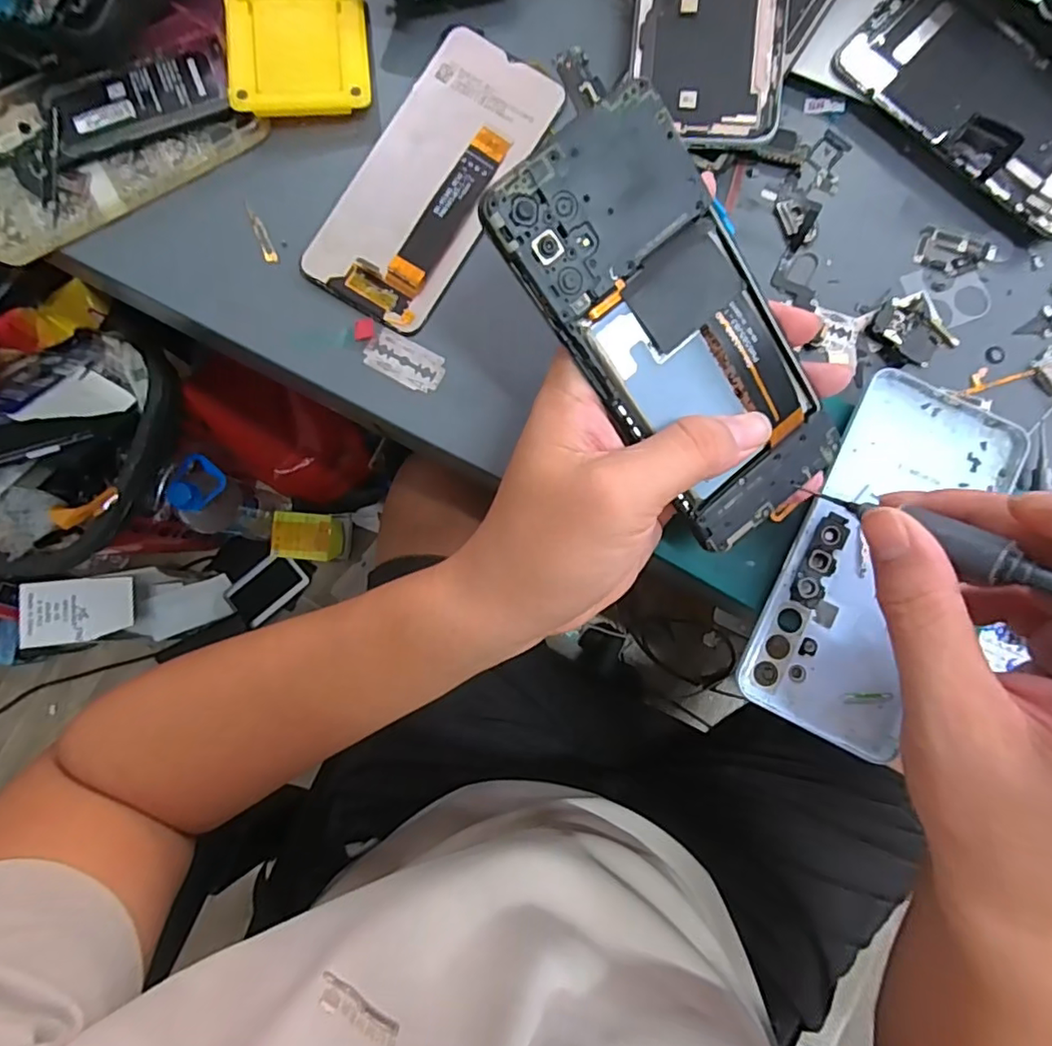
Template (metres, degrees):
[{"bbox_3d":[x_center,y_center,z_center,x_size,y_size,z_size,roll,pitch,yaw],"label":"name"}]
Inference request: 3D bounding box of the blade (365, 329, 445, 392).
[{"bbox_3d":[-0.062,-0.083,0.292,0.041,0.004,0.022,27,87,4],"label":"blade"}]

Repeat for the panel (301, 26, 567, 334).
[{"bbox_3d":[-0.051,-0.180,0.297,0.077,0.008,0.155,30,85,0],"label":"panel"}]

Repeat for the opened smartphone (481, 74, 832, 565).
[{"bbox_3d":[0.058,-0.067,0.209,0.074,0.010,0.156,-42,108,-2],"label":"opened smartphone"}]

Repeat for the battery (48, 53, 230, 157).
[{"bbox_3d":[-0.201,-0.220,0.295,0.085,0.008,0.034,-21,85,0],"label":"battery"}]

